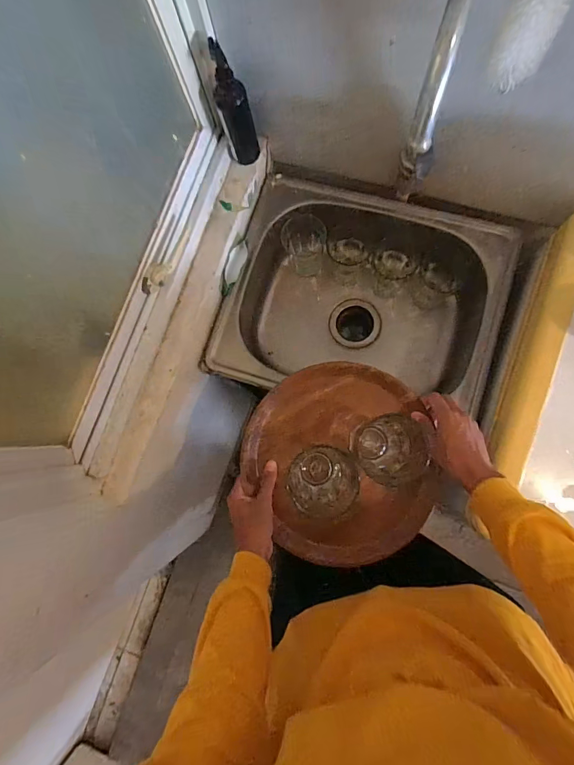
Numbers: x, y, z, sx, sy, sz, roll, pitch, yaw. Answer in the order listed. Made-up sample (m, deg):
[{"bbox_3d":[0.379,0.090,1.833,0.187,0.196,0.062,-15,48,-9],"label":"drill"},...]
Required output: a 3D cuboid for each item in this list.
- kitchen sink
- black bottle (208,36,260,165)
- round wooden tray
[{"bbox_3d":[0.138,-0.149,0.767,0.480,0.175,0.388,15,83,7],"label":"kitchen sink"},{"bbox_3d":[-0.082,-0.422,0.607,0.051,0.177,0.048,-17,81,3],"label":"black bottle"},{"bbox_3d":[0.075,0.120,0.581,0.270,0.028,0.288,-13,83,6],"label":"round wooden tray"}]

